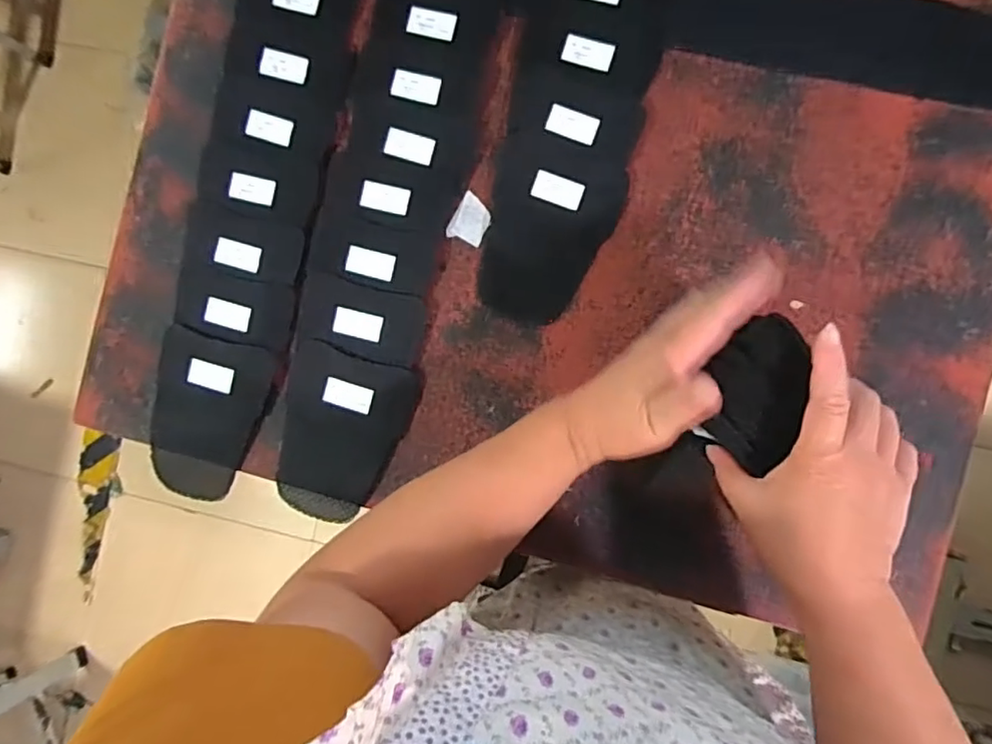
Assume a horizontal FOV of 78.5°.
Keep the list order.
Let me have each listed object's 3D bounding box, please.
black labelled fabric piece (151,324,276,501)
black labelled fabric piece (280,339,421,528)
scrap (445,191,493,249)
[{"bbox_3d":[-0.249,0.037,0.508,0.099,0.012,0.133,14,91,6],"label":"black labelled fabric piece"},{"bbox_3d":[-0.132,0.052,0.498,0.106,0.008,0.135,17,91,6],"label":"black labelled fabric piece"},{"bbox_3d":[-0.019,-0.124,0.497,0.029,0.004,0.039,26,92,6],"label":"scrap"}]

